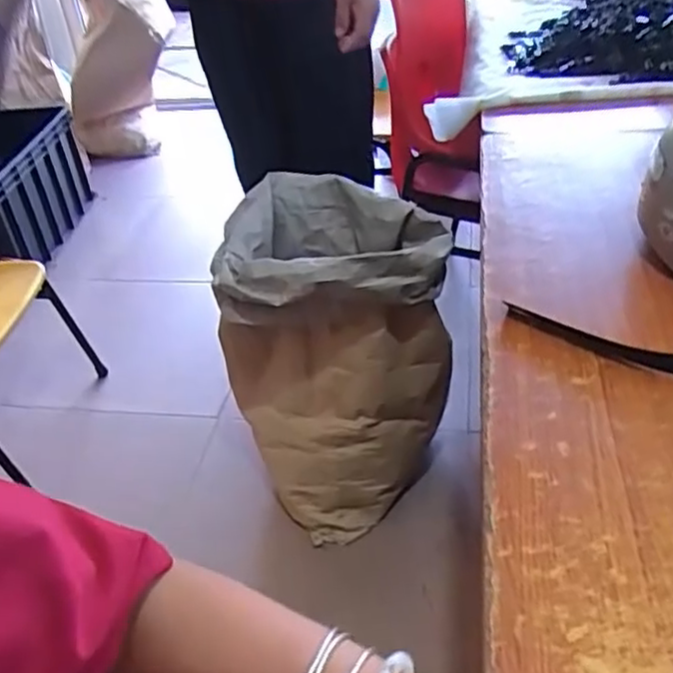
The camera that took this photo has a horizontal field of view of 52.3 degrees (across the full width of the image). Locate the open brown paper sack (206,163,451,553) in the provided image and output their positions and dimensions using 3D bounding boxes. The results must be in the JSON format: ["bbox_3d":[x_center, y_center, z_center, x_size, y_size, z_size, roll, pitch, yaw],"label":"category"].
[{"bbox_3d":[-0.002,0.027,1.152,0.324,0.473,0.329,-26,41,-23],"label":"open brown paper sack"}]

